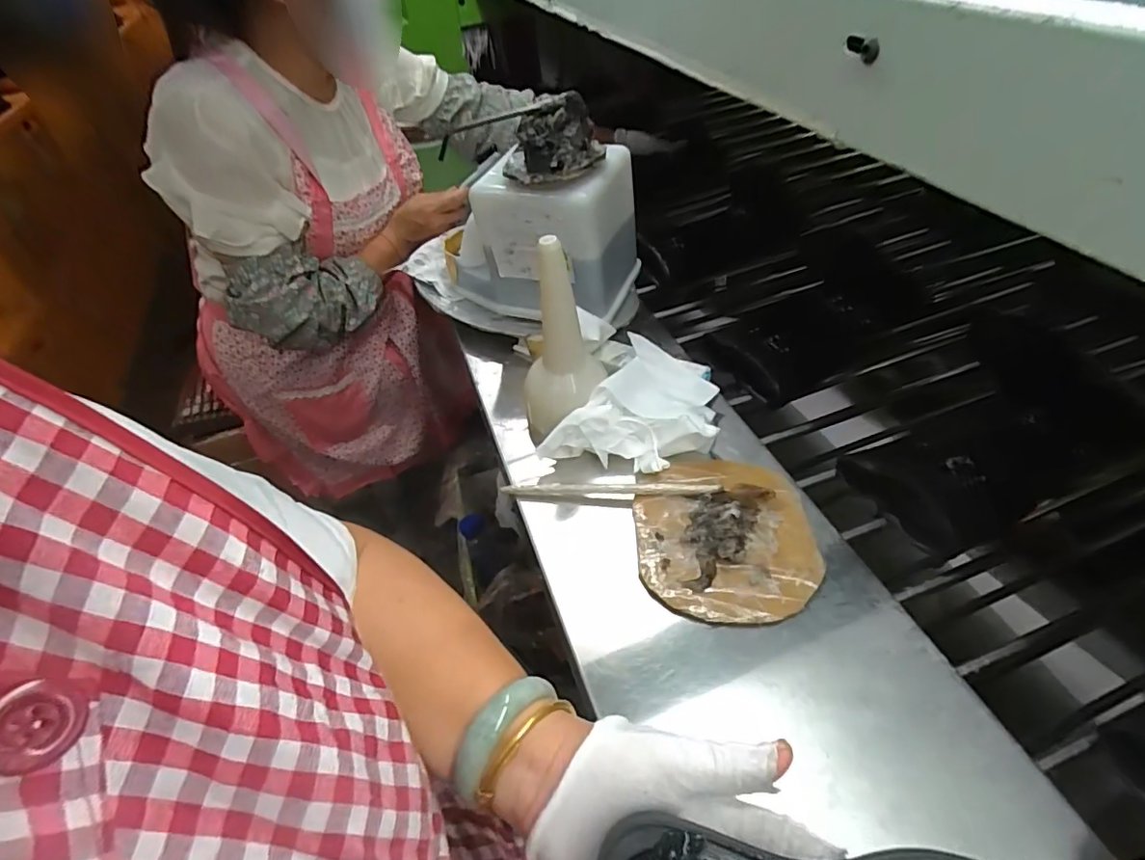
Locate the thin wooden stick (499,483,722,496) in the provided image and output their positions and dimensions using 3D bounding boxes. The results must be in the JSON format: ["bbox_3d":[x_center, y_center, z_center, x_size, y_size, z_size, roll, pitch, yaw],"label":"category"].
[{"bbox_3d":[0.032,0.052,0.490,0.193,0.011,0.015,0,46,8],"label":"thin wooden stick"}]

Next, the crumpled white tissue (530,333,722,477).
[{"bbox_3d":[0.064,-0.035,0.548,0.153,0.044,0.159,5,47,12],"label":"crumpled white tissue"}]

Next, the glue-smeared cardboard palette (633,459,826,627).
[{"bbox_3d":[0.126,0.084,0.455,0.141,0.014,0.152,-3,46,5],"label":"glue-smeared cardboard palette"}]

